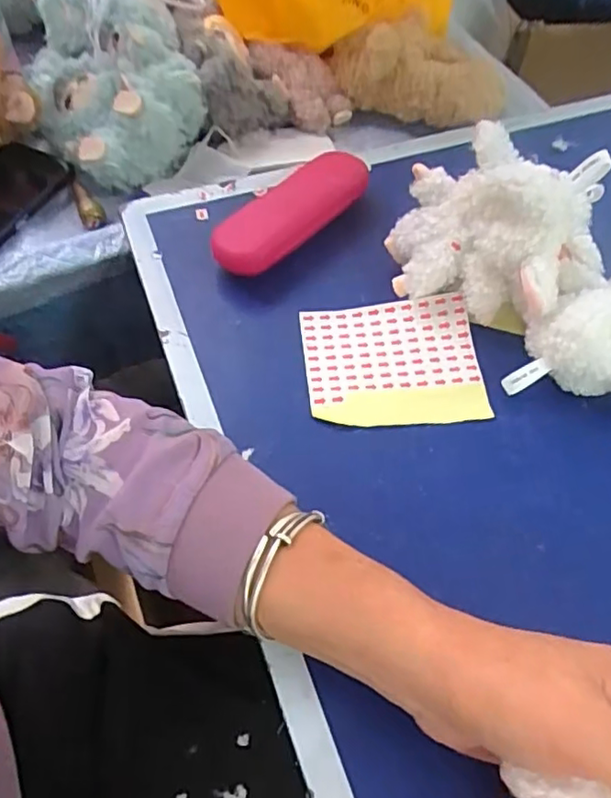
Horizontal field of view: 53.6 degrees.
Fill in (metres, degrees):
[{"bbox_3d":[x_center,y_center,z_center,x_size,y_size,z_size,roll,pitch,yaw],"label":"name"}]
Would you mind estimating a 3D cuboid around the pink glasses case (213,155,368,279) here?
[{"bbox_3d":[-0.014,-0.149,0.476,0.147,0.034,0.047,-38,67,-23],"label":"pink glasses case"}]

